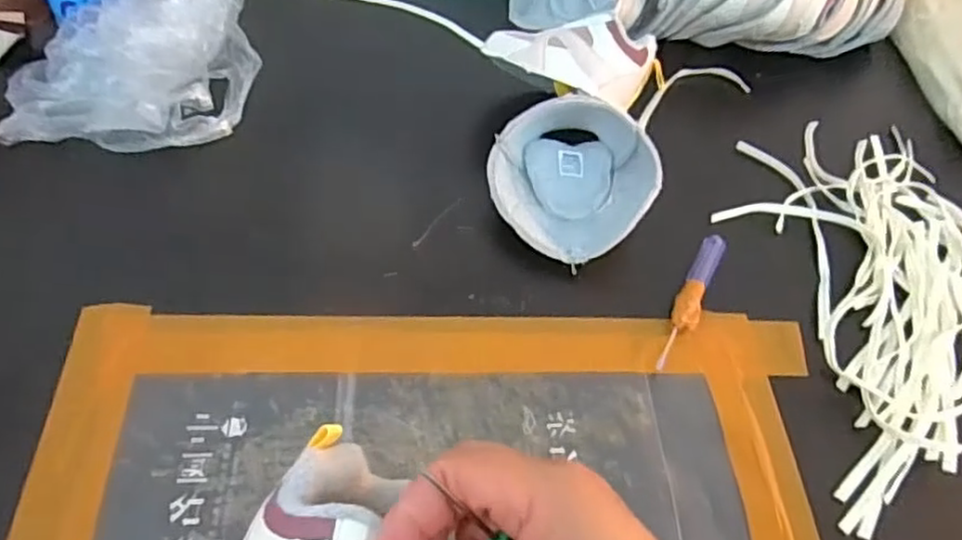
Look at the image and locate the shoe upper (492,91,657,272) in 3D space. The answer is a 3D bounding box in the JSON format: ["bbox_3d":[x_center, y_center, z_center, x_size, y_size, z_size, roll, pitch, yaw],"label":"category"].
[{"bbox_3d":[0.066,-0.068,0.495,0.109,0.063,0.113,-10,57,-12],"label":"shoe upper"}]

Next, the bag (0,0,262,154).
[{"bbox_3d":[-0.255,-0.163,0.493,0.182,0.132,0.096,-17,58,-16],"label":"bag"}]

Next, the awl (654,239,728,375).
[{"bbox_3d":[0.145,0.020,0.473,0.019,0.010,0.120,25,56,12],"label":"awl"}]

